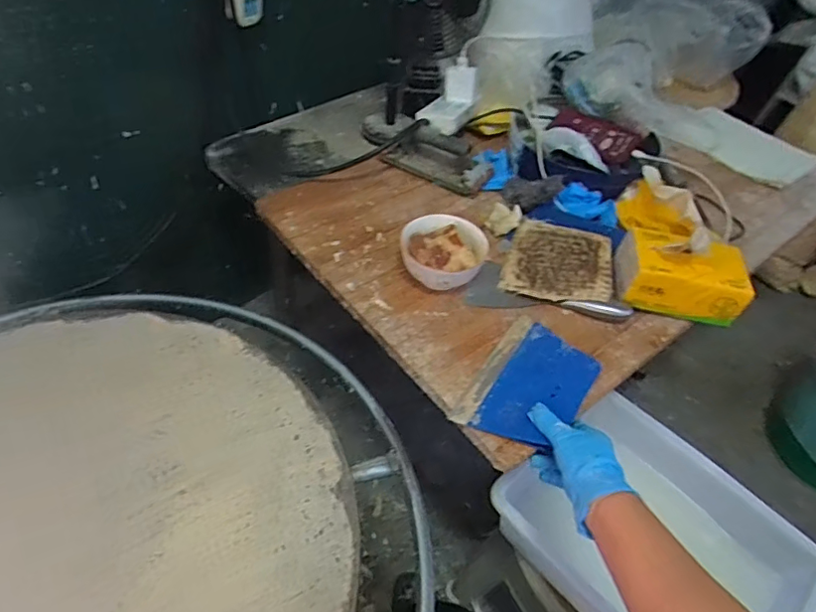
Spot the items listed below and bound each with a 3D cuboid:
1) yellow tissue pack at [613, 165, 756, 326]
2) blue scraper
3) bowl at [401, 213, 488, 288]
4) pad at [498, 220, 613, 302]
[{"bbox_3d":[0.390,-0.107,0.802,0.160,0.087,0.250,11,47,3],"label":"yellow tissue pack"},{"bbox_3d":[0.151,0.092,0.668,0.120,0.009,0.183,21,49,28],"label":"blue scraper"},{"bbox_3d":[0.045,-0.067,0.767,0.115,0.064,0.112,3,47,-3],"label":"bowl"},{"bbox_3d":[0.220,-0.065,0.804,0.147,0.024,0.155,15,48,7],"label":"pad"}]

